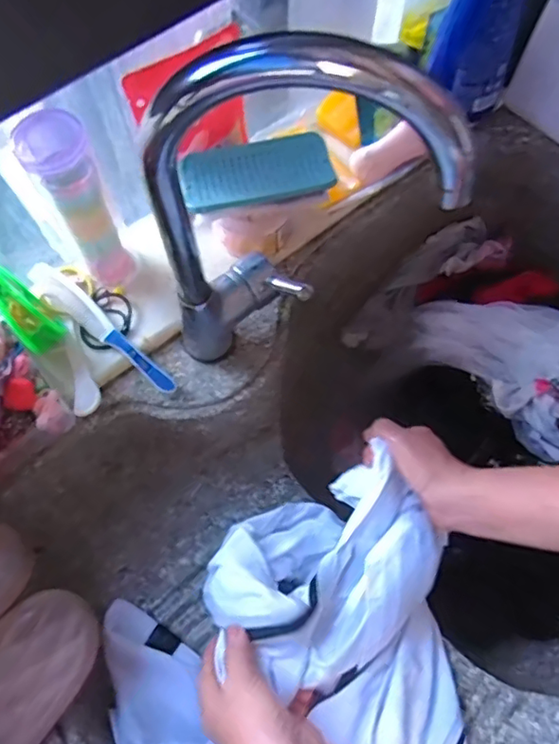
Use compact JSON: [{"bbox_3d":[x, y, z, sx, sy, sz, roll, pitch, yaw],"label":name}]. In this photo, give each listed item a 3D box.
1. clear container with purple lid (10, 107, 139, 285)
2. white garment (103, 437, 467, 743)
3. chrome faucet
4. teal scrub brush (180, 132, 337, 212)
[{"bbox_3d":[-0.175,-0.144,0.520,0.051,0.178,0.048,-28,71,-11],"label":"clear container with purple lid"},{"bbox_3d":[0.012,0.247,0.491,0.304,0.126,0.242,-28,71,-11],"label":"white garment"},{"bbox_3d":[0.008,-0.103,0.426,0.192,0.330,0.067,1,68,0],"label":"chrome faucet"},{"bbox_3d":[-0.022,-0.187,0.537,0.135,0.012,0.067,-10,69,-4],"label":"teal scrub brush"}]

